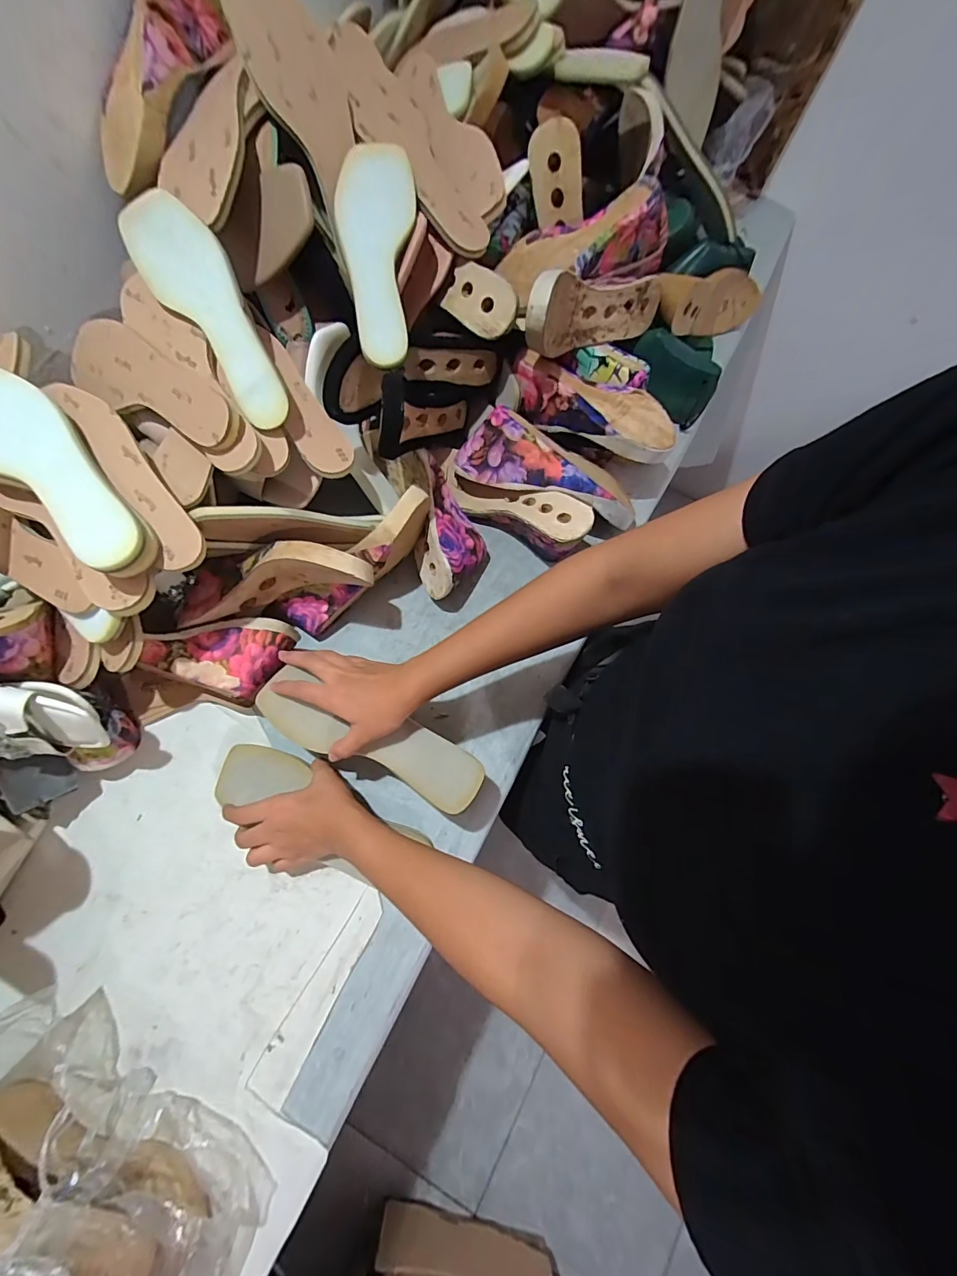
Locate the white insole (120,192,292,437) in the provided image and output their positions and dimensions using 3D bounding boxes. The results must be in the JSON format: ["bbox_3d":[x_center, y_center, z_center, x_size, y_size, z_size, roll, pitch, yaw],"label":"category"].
[{"bbox_3d":[-0.260,-0.319,0.442,0.077,0.017,0.233,-31,93,12],"label":"white insole"}]

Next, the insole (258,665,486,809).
[{"bbox_3d":[-0.110,0.100,0.456,0.236,0.014,0.071,19,73,4],"label":"insole"}]

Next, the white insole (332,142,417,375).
[{"bbox_3d":[-0.107,-0.408,0.477,0.079,0.017,0.242,-2,87,-2],"label":"white insole"}]

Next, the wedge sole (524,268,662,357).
[{"bbox_3d":[0.129,-0.394,0.543,0.229,0.079,0.066,-27,75,-30],"label":"wedge sole"}]

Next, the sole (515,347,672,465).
[{"bbox_3d":[0.141,-0.281,0.566,0.213,0.057,0.080,26,74,6],"label":"sole"}]

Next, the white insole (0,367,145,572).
[{"bbox_3d":[-0.365,-0.151,0.377,0.242,0.017,0.078,37,76,9],"label":"white insole"}]

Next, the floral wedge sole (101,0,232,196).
[{"bbox_3d":[-0.316,-0.555,0.440,0.073,0.066,0.215,22,93,5],"label":"floral wedge sole"}]

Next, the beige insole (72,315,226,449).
[{"bbox_3d":[-0.332,-0.255,0.450,0.231,0.010,0.071,31,102,15],"label":"beige insole"}]

